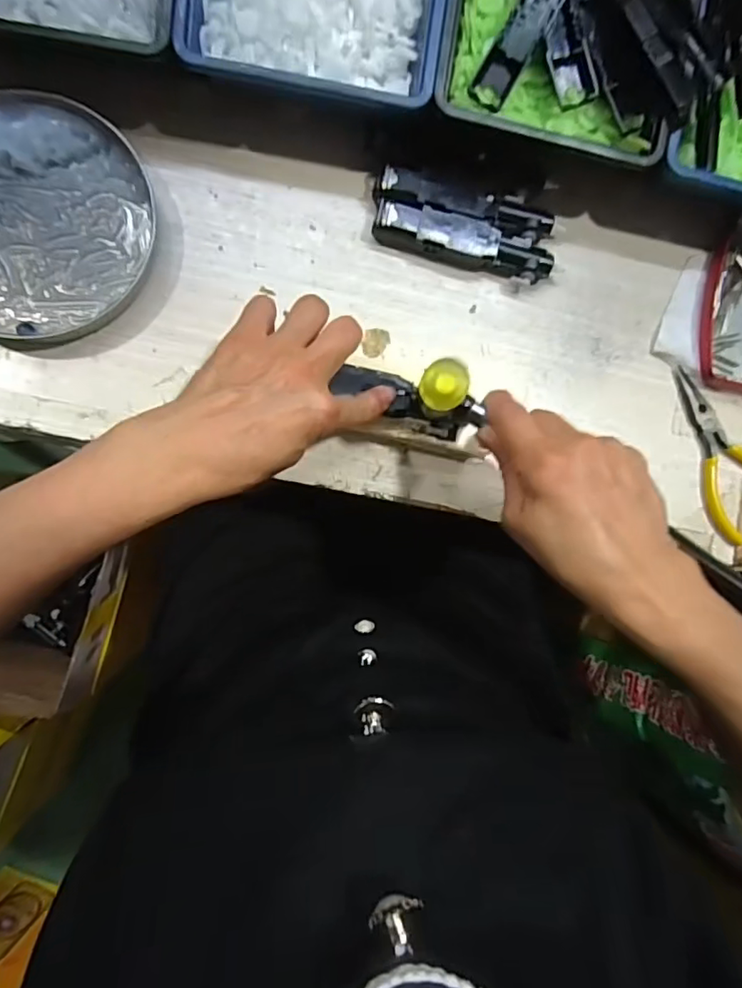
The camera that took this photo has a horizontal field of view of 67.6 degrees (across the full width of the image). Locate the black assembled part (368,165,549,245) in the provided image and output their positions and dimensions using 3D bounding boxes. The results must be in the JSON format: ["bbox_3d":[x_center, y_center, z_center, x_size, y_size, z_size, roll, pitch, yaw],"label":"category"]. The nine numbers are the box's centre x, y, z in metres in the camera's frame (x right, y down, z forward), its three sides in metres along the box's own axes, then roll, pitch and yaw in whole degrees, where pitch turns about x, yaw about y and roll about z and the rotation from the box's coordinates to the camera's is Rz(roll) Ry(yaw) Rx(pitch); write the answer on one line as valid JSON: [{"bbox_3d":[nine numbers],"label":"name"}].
[{"bbox_3d":[0.062,-0.189,0.367,0.119,0.019,0.025,10,87,-7],"label":"black assembled part"}]

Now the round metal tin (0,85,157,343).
[{"bbox_3d":[-0.209,-0.168,0.333,0.139,0.017,0.139,0,88,-7],"label":"round metal tin"}]

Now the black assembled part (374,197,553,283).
[{"bbox_3d":[0.061,-0.165,0.366,0.118,0.021,0.026,12,87,-7],"label":"black assembled part"}]

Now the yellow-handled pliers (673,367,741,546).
[{"bbox_3d":[0.248,-0.031,0.388,0.050,0.013,0.125,-23,91,-8],"label":"yellow-handled pliers"}]

